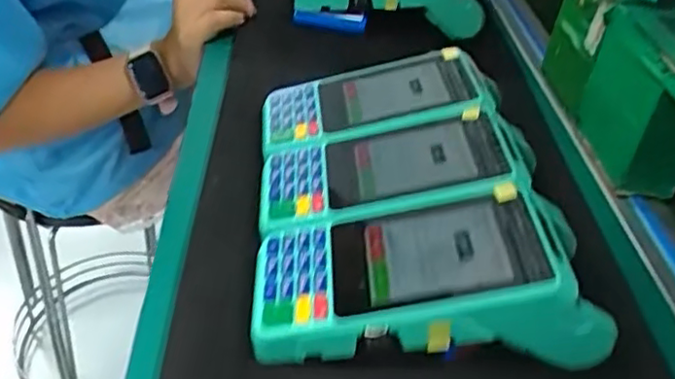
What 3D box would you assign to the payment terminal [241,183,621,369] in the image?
[{"bbox_3d":[0.043,0.043,0.323,0.160,0.063,0.074,4,38,-3],"label":"payment terminal"}]

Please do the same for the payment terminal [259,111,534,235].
[{"bbox_3d":[0.038,-0.005,0.382,0.162,0.043,0.075,-11,39,1],"label":"payment terminal"}]

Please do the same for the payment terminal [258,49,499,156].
[{"bbox_3d":[0.028,-0.053,0.432,0.150,0.033,0.077,-14,35,6],"label":"payment terminal"}]

